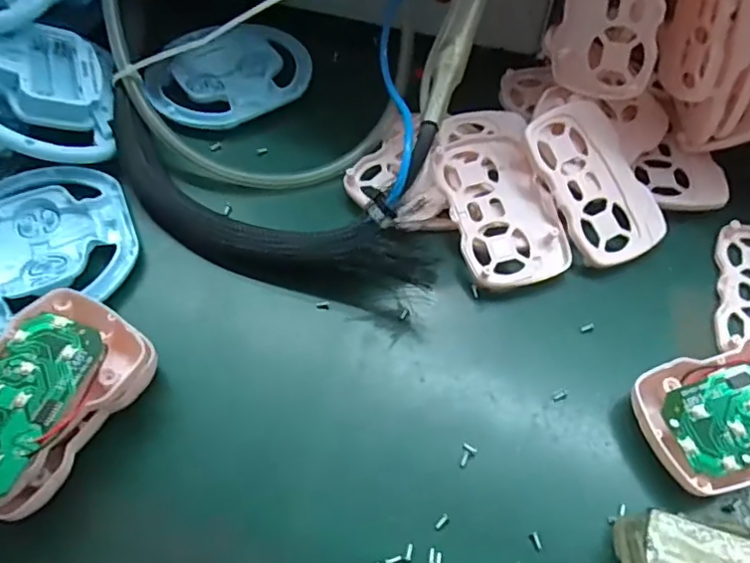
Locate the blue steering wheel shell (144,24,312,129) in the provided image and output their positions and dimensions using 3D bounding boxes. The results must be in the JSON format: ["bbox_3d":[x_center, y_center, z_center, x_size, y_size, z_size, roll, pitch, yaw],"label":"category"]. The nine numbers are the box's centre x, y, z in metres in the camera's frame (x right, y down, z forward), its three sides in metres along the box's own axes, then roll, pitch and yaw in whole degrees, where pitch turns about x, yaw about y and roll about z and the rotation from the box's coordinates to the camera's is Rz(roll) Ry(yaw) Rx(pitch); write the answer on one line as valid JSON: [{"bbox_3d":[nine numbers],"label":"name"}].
[{"bbox_3d":[-0.095,-0.136,0.385,0.102,0.011,0.089,-35,65,-20],"label":"blue steering wheel shell"}]

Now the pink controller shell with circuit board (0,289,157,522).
[{"bbox_3d":[-0.139,0.050,0.248,0.053,0.045,0.088,28,62,15],"label":"pink controller shell with circuit board"}]

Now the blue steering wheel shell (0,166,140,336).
[{"bbox_3d":[-0.179,-0.020,0.310,0.099,0.014,0.093,1,58,-1],"label":"blue steering wheel shell"}]

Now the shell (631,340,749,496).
[{"bbox_3d":[0.165,0.055,0.260,0.105,0.021,0.053,-14,60,-10],"label":"shell"}]

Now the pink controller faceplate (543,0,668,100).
[{"bbox_3d":[0.118,-0.138,0.301,0.056,0.088,0.009,25,42,31],"label":"pink controller faceplate"}]

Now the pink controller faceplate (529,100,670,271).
[{"bbox_3d":[0.117,-0.053,0.315,0.054,0.004,0.088,-23,84,-15],"label":"pink controller faceplate"}]

